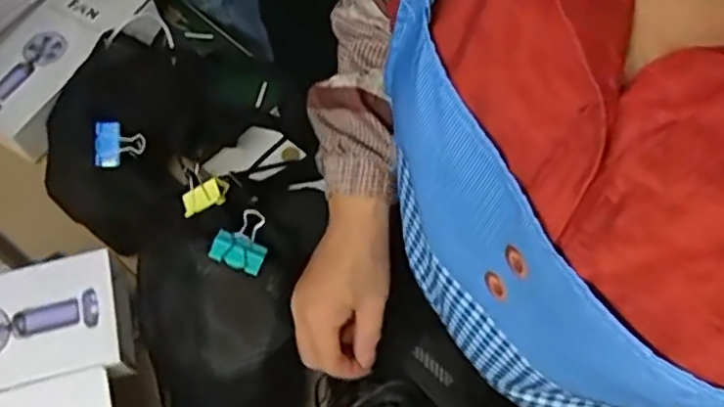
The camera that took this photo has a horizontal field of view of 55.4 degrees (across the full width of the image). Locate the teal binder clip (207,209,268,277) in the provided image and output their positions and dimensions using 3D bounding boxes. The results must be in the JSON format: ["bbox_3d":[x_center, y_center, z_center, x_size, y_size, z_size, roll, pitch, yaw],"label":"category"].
[{"bbox_3d":[-0.094,0.027,0.546,0.040,0.036,0.043,13,61,11],"label":"teal binder clip"}]

